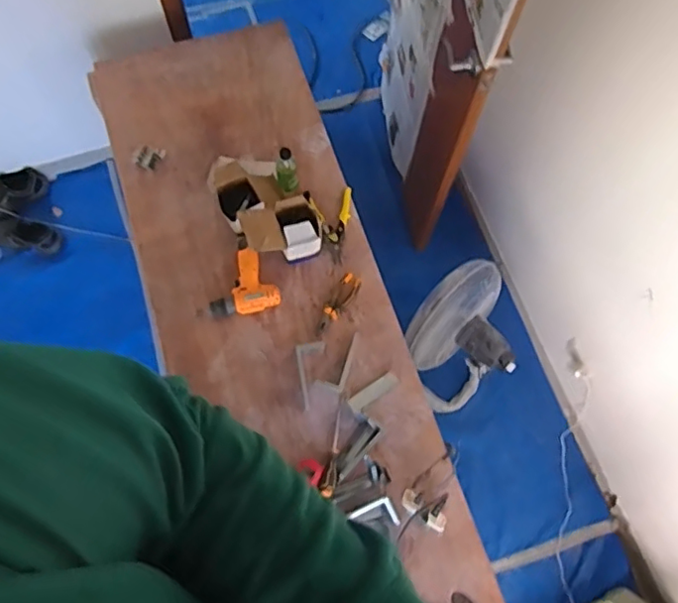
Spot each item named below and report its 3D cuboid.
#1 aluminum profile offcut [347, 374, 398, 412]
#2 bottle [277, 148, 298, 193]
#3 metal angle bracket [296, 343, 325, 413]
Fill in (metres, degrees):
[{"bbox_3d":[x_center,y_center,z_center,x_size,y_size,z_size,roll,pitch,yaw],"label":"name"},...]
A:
[{"bbox_3d":[0.090,0.230,1.498,0.138,0.011,0.038,-33,75,-13],"label":"aluminum profile offcut"},{"bbox_3d":[-0.139,-0.351,1.585,0.064,0.170,0.066,-6,71,-5],"label":"bottle"},{"bbox_3d":[-0.064,0.191,1.513,0.075,0.028,0.166,-7,71,-5],"label":"metal angle bracket"}]

